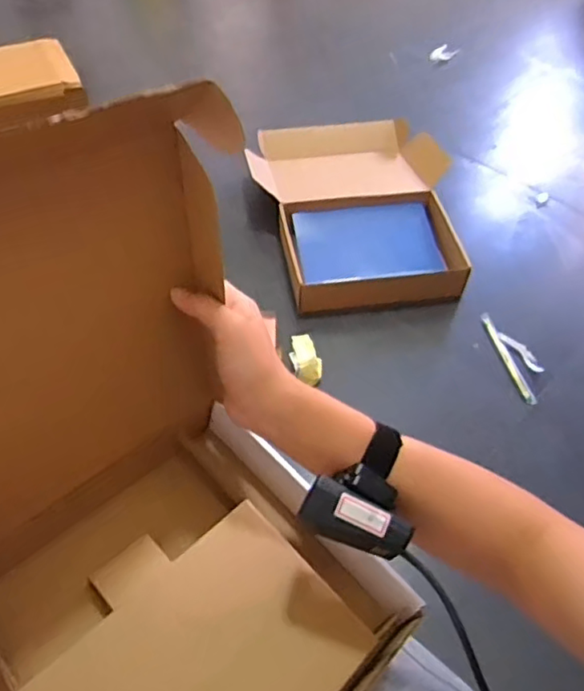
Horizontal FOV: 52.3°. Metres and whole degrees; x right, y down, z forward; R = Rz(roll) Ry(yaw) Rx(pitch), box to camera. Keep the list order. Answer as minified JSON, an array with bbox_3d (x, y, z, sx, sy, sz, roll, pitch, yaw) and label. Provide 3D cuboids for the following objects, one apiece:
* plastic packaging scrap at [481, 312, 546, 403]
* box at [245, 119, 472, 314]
[{"bbox_3d":[0.437,0.018,1.168,0.054,0.027,0.214,-12,53,-11],"label":"plastic packaging scrap"},{"bbox_3d":[0.165,-0.328,1.387,0.435,0.083,0.583,-8,52,-8],"label":"box"}]

